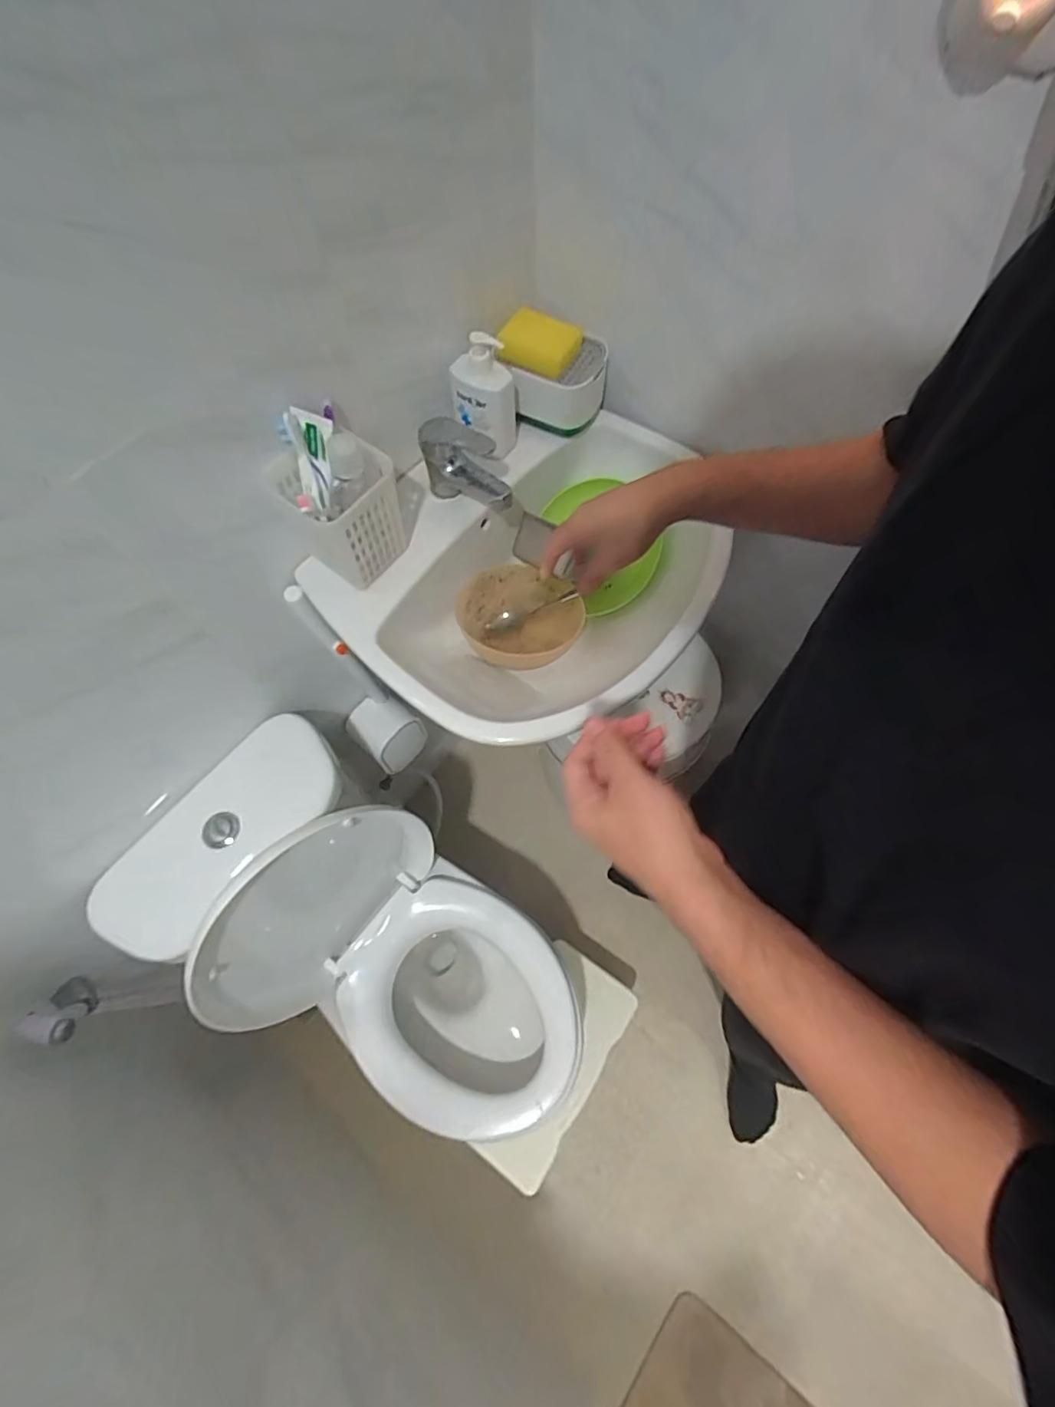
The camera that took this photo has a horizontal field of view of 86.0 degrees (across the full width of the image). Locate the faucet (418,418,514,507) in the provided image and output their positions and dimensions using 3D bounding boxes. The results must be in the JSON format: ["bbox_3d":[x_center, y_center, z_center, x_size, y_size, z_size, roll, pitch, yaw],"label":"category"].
[{"bbox_3d":[-0.071,-0.275,0.674,0.121,0.094,0.041,31,71,13],"label":"faucet"}]

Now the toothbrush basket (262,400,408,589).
[{"bbox_3d":[-0.201,-0.219,0.613,0.104,0.166,0.103,-42,72,-15],"label":"toothbrush basket"}]

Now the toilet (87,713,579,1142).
[{"bbox_3d":[-0.209,0.411,0.915,0.617,0.683,0.344,35,72,15],"label":"toilet"}]

